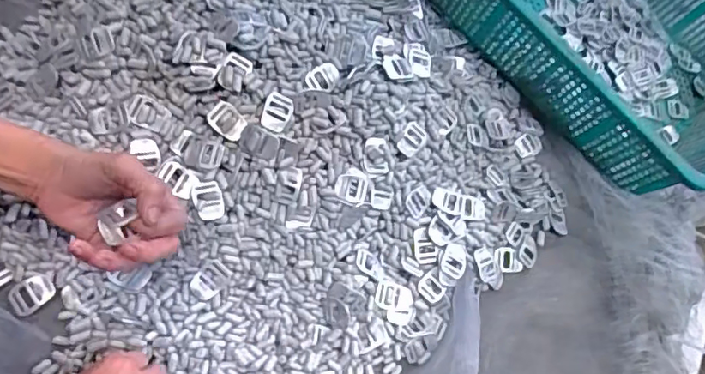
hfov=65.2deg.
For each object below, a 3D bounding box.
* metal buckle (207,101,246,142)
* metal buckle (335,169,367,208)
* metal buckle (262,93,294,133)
[{"bbox_3d":[-0.127,-0.067,0.561,0.038,0.006,0.029,36,81,-7],"label":"metal buckle"},{"bbox_3d":[-0.001,-0.001,0.604,0.040,0.008,0.038,-5,99,-33],"label":"metal buckle"},{"bbox_3d":[-0.079,-0.078,0.577,0.027,0.006,0.039,26,81,-11],"label":"metal buckle"}]

